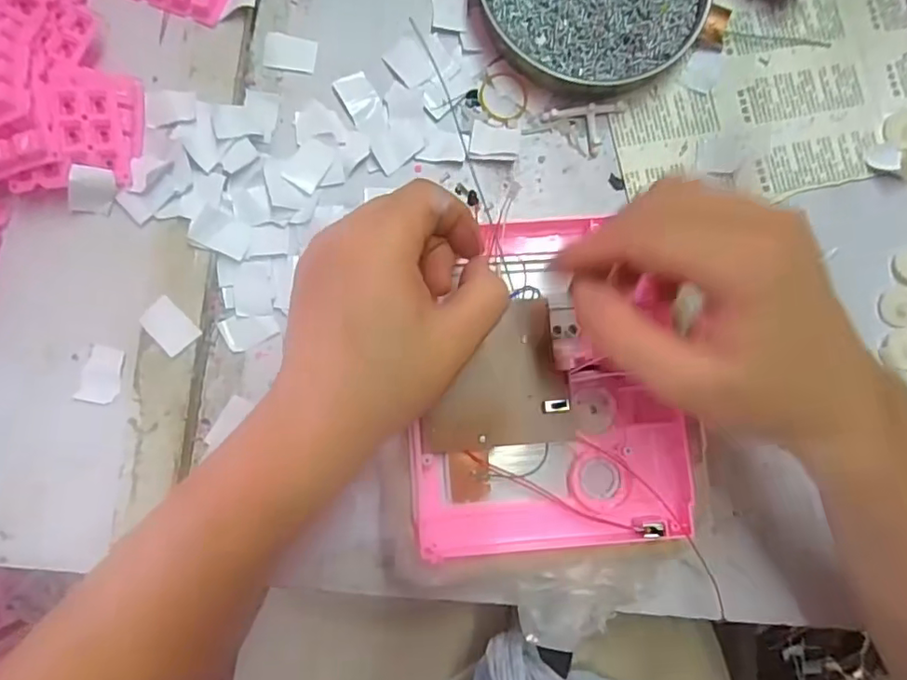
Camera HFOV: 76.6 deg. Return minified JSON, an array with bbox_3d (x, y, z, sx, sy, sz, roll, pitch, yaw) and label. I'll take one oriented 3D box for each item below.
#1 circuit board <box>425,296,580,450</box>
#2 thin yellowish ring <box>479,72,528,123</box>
[{"bbox_3d":[0.020,0.018,0.288,0.073,0.014,0.070,-6,83,-4],"label":"circuit board"},{"bbox_3d":[0.030,-0.145,0.342,0.029,0.004,0.032,-9,83,-4],"label":"thin yellowish ring"}]

